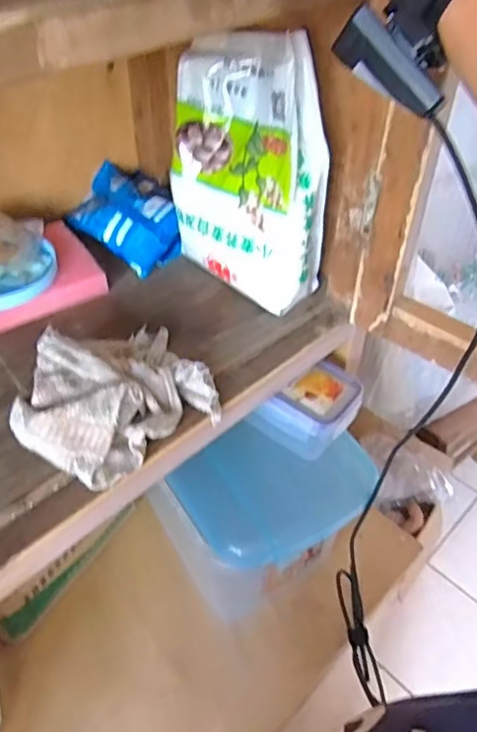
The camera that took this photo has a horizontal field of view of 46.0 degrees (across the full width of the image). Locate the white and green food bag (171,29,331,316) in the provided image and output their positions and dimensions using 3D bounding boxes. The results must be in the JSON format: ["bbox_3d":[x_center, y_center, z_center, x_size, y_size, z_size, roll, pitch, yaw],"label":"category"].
[{"bbox_3d":[0.008,-0.186,0.550,0.088,0.211,0.168,-28,51,-26],"label":"white and green food bag"}]

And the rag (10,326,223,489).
[{"bbox_3d":[-0.105,0.018,0.466,0.152,0.043,0.130,-29,52,-27],"label":"rag"}]

